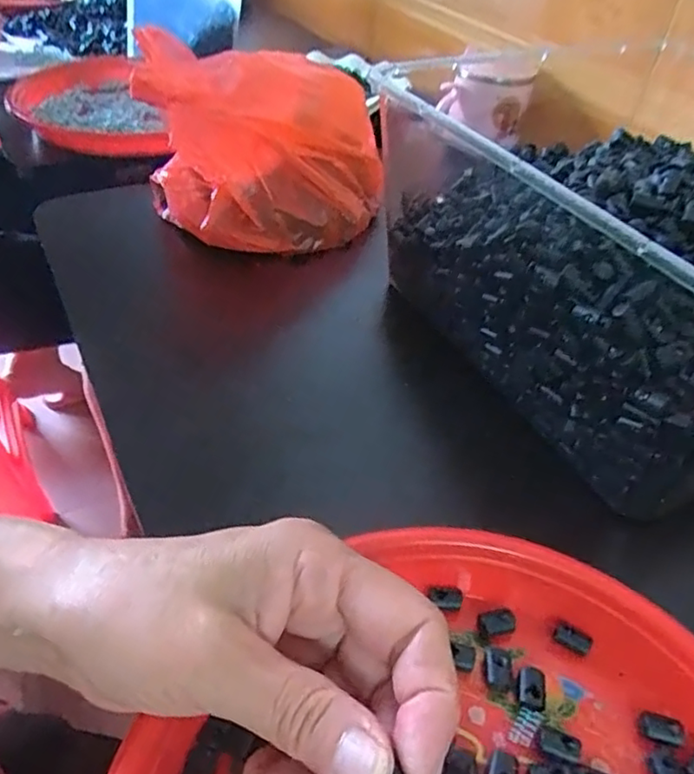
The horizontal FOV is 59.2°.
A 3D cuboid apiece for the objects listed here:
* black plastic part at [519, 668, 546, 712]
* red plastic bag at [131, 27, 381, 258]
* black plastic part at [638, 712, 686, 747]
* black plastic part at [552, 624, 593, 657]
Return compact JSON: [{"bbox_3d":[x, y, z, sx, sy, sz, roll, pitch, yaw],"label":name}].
[{"bbox_3d":[0.073,0.119,0.242,0.011,0.004,0.016,13,43,9],"label":"black plastic part"},{"bbox_3d":[-0.064,-0.188,0.473,0.185,0.115,0.135,3,43,-2],"label":"red plastic bag"},{"bbox_3d":[0.122,0.133,0.237,0.017,0.004,0.010,11,43,7],"label":"black plastic part"},{"bbox_3d":[0.097,0.109,0.263,0.015,0.006,0.008,26,47,21],"label":"black plastic part"}]

